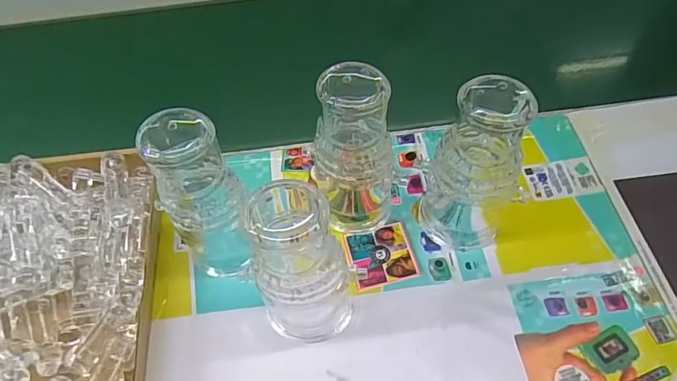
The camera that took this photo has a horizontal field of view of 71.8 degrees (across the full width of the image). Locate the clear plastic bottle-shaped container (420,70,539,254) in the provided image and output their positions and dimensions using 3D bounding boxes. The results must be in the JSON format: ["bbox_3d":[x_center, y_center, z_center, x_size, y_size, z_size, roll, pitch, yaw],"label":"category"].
[{"bbox_3d":[0.118,-0.014,0.402,0.079,0.171,0.063,17,60,13],"label":"clear plastic bottle-shaped container"}]

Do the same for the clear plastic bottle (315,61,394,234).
[{"bbox_3d":[0.015,-0.026,0.413,0.072,0.174,0.066,4,58,5],"label":"clear plastic bottle"}]

